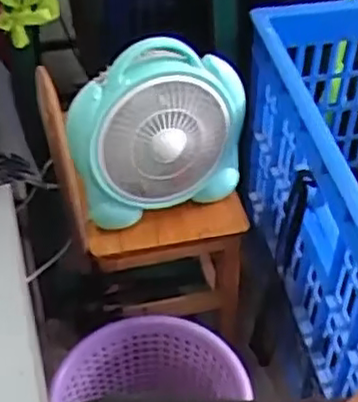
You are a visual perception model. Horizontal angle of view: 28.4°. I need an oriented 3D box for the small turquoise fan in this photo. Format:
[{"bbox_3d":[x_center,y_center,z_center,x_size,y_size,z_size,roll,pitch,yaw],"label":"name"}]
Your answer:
[{"bbox_3d":[-0.027,-0.089,0.948,0.240,0.218,0.087,-12,47,-13],"label":"small turquoise fan"}]

